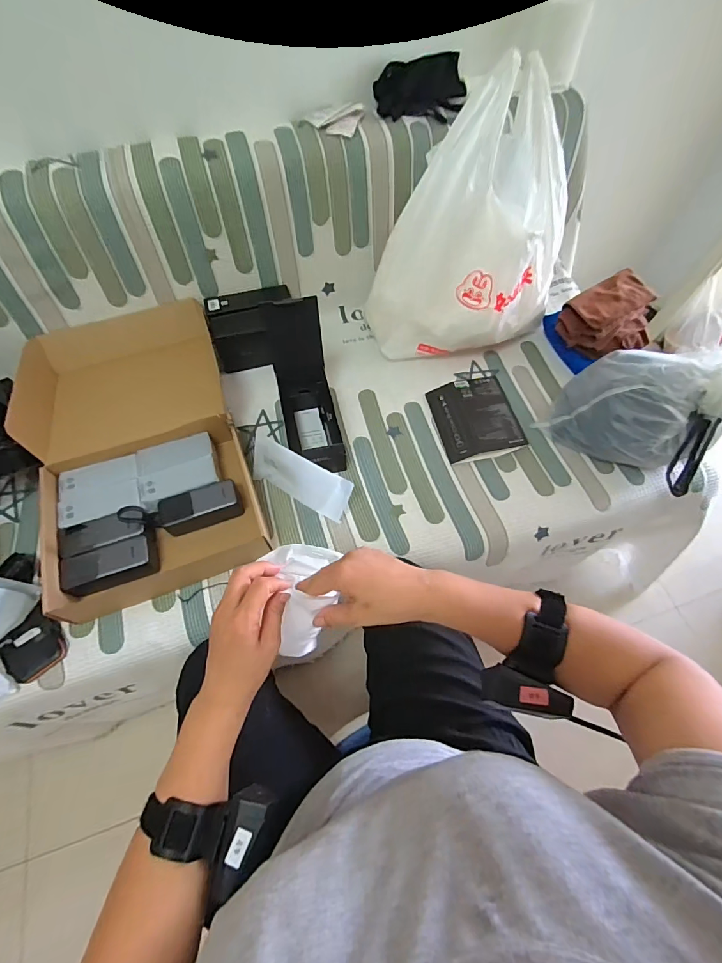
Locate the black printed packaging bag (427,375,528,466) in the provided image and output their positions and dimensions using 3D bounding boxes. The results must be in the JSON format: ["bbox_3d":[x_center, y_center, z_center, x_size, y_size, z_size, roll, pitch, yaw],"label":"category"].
[{"bbox_3d":[0.233,-0.132,0.829,0.154,0.034,0.189,-10,63,-7],"label":"black printed packaging bag"}]

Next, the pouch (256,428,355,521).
[{"bbox_3d":[-0.109,-0.004,0.722,0.195,0.095,0.015,28,36,15],"label":"pouch"}]

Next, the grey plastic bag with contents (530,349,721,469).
[{"bbox_3d":[0.516,-0.136,0.757,0.260,0.180,0.186,37,67,17],"label":"grey plastic bag with contents"}]

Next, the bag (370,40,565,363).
[{"bbox_3d":[0.210,-0.456,0.767,0.332,0.379,0.268,-36,68,-18],"label":"bag"}]

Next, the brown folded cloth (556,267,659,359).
[{"bbox_3d":[0.524,-0.341,0.858,0.184,0.086,0.160,-31,67,-17],"label":"brown folded cloth"}]

